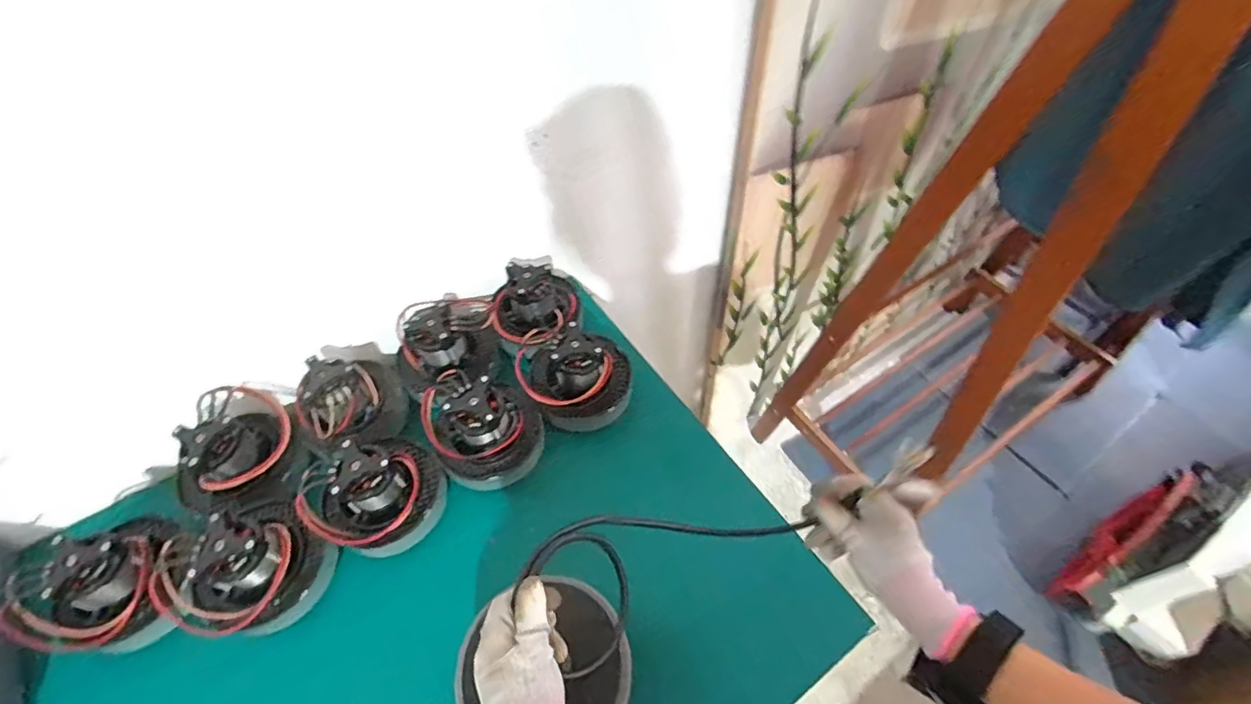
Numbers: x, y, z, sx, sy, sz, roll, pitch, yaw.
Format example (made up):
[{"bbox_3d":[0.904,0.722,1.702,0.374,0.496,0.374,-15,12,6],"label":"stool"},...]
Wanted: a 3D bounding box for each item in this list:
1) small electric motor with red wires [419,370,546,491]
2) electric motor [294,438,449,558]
[{"bbox_3d":[-0.166,0.079,0.626,0.125,0.090,0.128,-24,56,-15],"label":"small electric motor with red wires"},{"bbox_3d":[-0.276,0.145,0.584,0.133,0.092,0.125,-1,54,1],"label":"electric motor"}]

